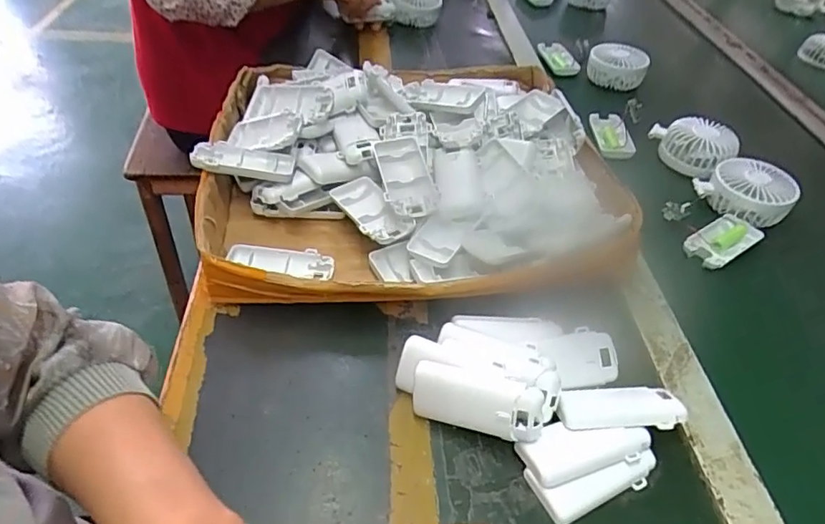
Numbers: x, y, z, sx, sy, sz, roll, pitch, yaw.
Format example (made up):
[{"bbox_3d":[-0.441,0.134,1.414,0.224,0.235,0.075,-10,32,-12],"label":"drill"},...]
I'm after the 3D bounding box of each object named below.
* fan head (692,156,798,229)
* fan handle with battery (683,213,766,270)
[{"bbox_3d":[0.385,-0.084,0.630,0.072,0.044,0.089,-22,51,-27],"label":"fan head"},{"bbox_3d":[0.328,-0.021,0.587,0.087,0.014,0.045,-24,52,-28],"label":"fan handle with battery"}]

